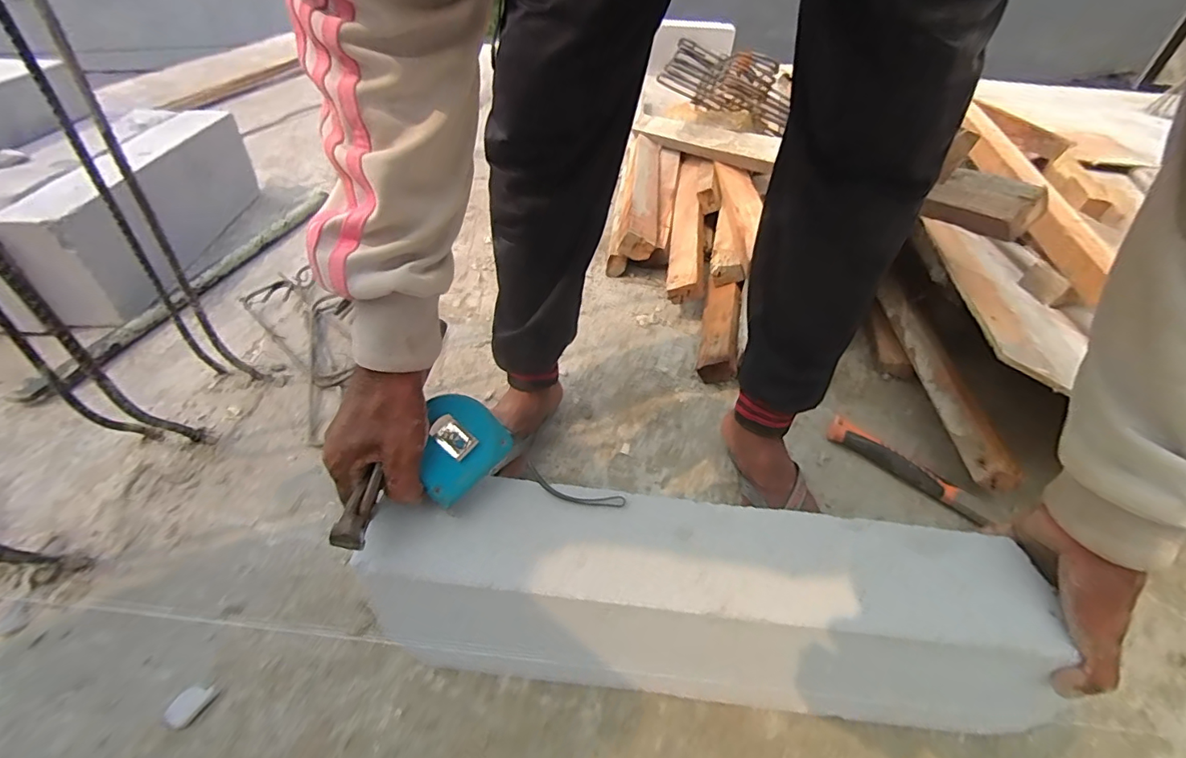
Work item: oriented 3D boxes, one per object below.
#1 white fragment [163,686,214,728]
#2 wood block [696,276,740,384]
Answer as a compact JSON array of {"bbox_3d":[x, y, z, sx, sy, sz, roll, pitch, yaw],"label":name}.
[{"bbox_3d":[-0.378,0.301,0.463,0.026,0.004,0.034,15,44,11],"label":"white fragment"},{"bbox_3d":[0.221,-0.083,0.881,0.057,0.063,0.246,10,44,7],"label":"wood block"}]

